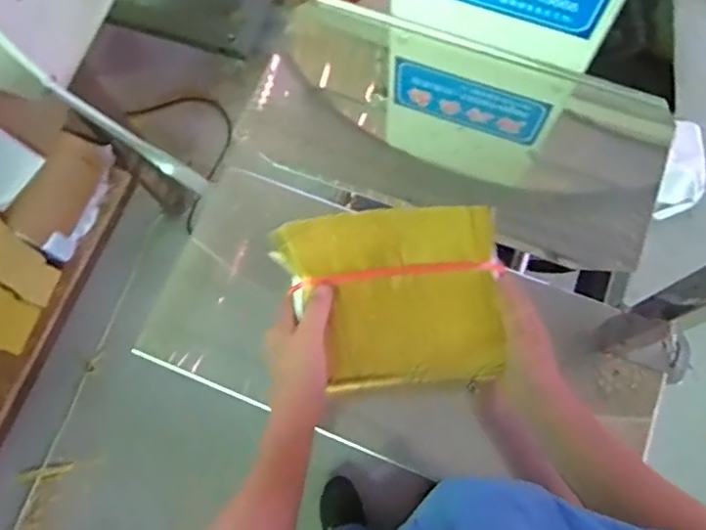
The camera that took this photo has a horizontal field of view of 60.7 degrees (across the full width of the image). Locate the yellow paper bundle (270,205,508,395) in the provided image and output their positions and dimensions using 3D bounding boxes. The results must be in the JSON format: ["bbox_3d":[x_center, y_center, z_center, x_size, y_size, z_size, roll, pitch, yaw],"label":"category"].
[{"bbox_3d":[0.038,0.030,0.580,0.207,0.029,0.168,-5,72,0],"label":"yellow paper bundle"}]

